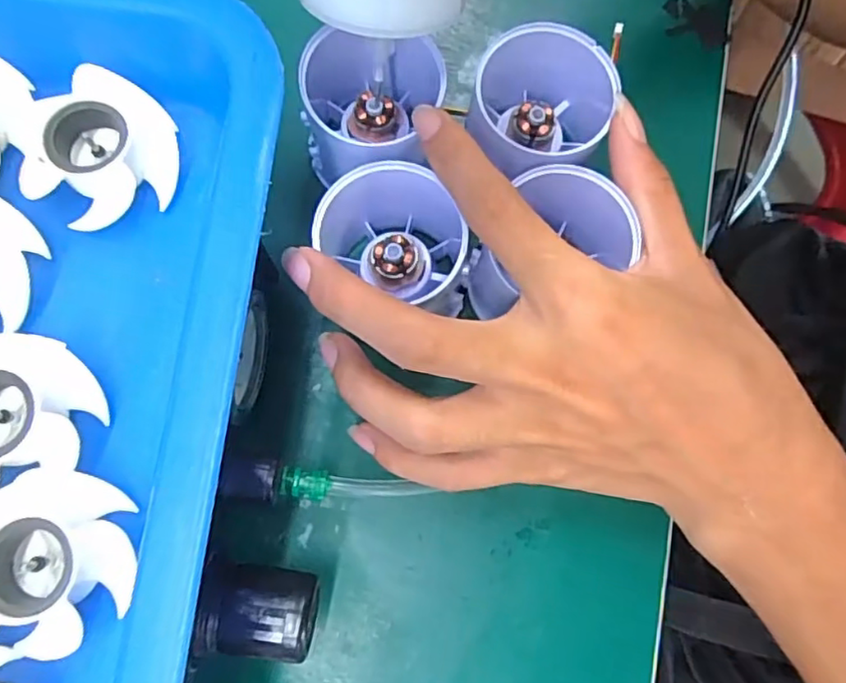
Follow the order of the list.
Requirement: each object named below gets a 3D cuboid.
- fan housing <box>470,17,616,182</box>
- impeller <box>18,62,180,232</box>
[{"bbox_3d":[0.046,-0.089,0.238,0.048,0.042,0.046,0,77,-1],"label":"fan housing"},{"bbox_3d":[-0.095,-0.056,0.179,0.041,0.017,0.043,-4,77,-2],"label":"impeller"}]

